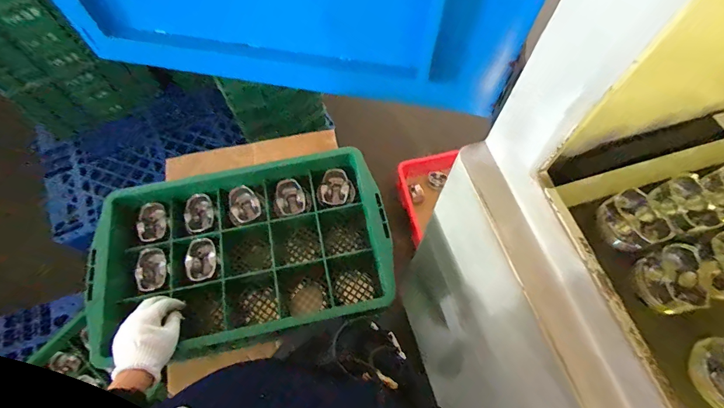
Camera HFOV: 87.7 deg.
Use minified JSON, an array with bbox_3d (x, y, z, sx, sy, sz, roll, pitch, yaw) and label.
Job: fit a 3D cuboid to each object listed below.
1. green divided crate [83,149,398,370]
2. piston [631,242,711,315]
[{"bbox_3d":[-0.210,0.093,0.700,0.510,0.093,0.327,-12,66,-6],"label":"green divided crate"},{"bbox_3d":[0.418,0.098,0.497,0.091,0.044,0.080,-16,66,-7],"label":"piston"}]

